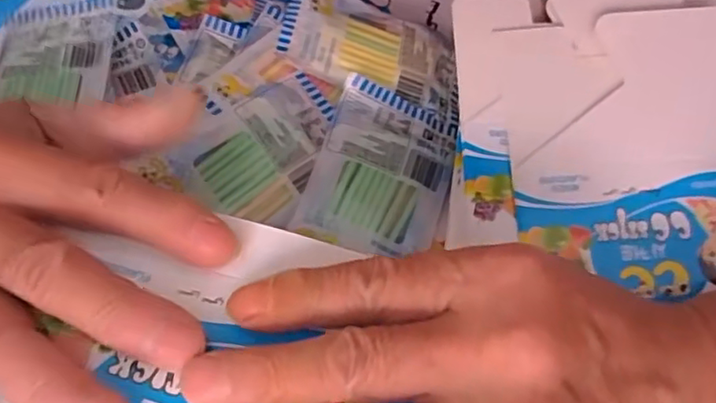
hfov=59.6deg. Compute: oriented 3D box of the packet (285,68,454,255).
[{"bbox_3d":[0.012,-0.014,0.299,0.064,0.005,0.085,23,66,-8],"label":"packet"}]

